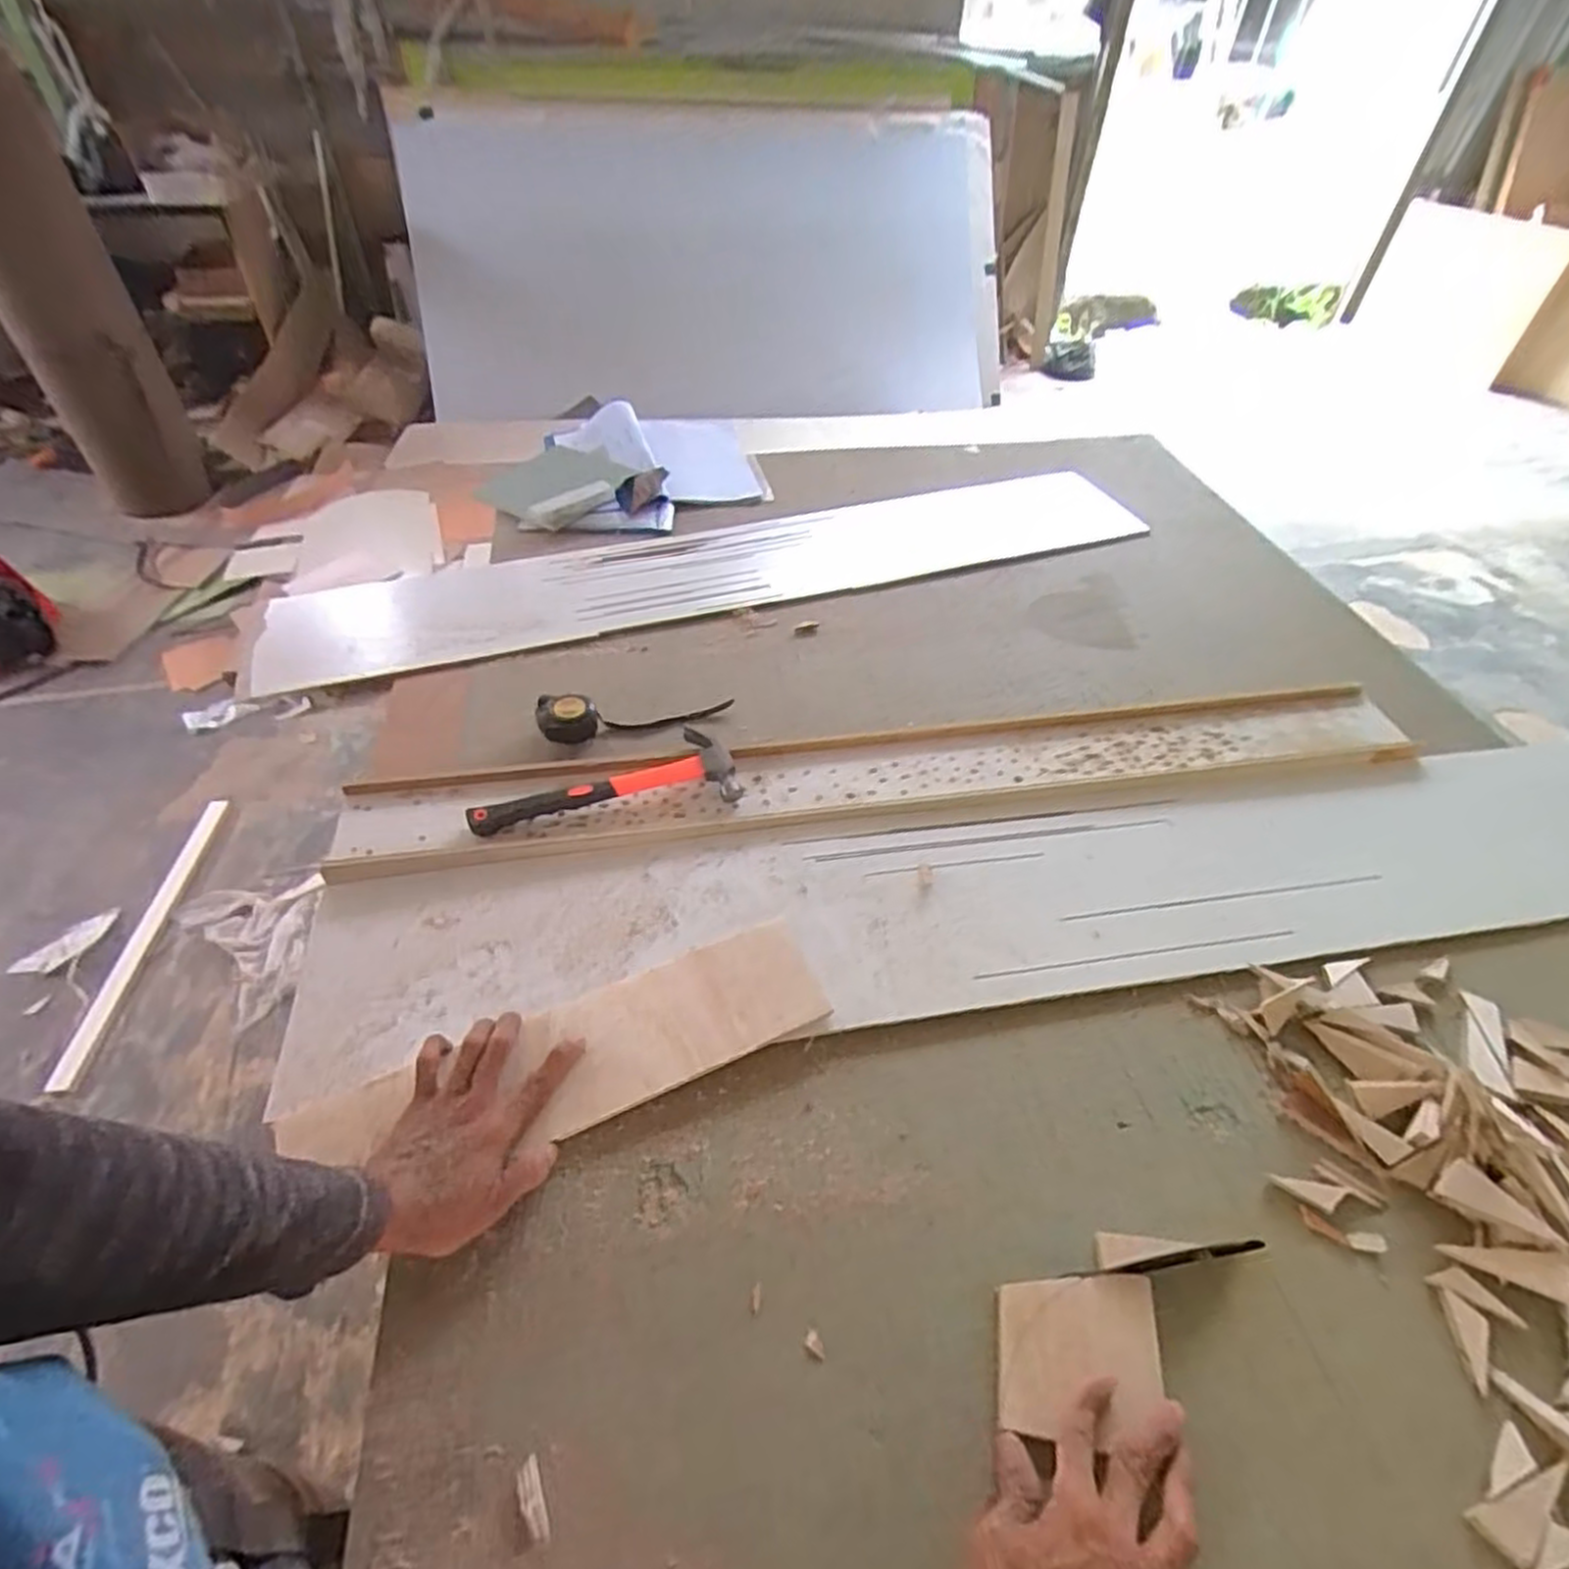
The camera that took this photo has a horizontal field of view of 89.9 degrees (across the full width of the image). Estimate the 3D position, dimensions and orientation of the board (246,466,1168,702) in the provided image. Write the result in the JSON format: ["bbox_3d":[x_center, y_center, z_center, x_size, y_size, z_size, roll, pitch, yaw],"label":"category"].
[{"bbox_3d":[-0.087,-0.324,1.154,1.242,0.017,0.237,-13,50,-12],"label":"board"}]

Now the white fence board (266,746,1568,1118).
[{"bbox_3d":[0.242,0.099,0.755,1.322,0.023,0.219,-7,49,-7],"label":"white fence board"}]

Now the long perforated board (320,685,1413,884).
[{"bbox_3d":[0.117,-0.017,0.845,1.135,0.029,0.117,-7,49,-6],"label":"long perforated board"}]

